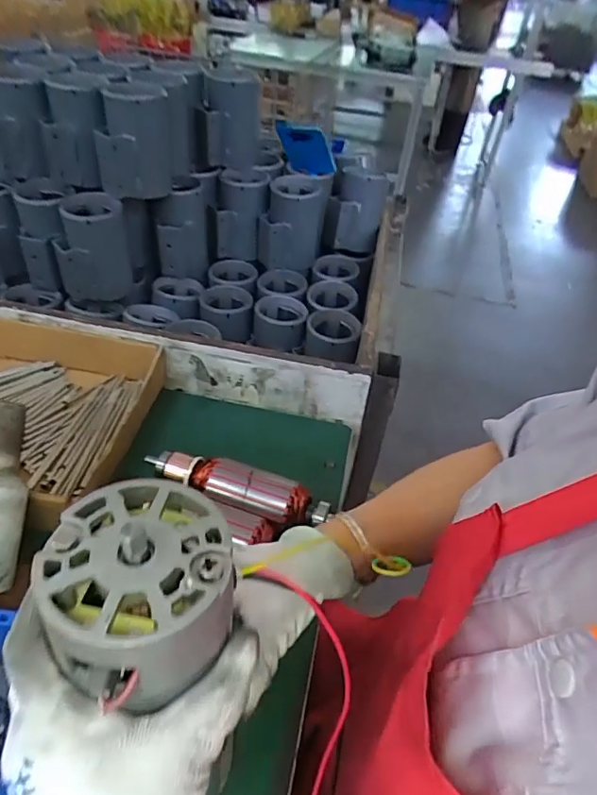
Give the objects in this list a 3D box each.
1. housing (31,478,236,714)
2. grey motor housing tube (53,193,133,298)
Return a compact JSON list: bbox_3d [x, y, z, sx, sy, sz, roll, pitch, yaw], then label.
[{"bbox_3d":[-0.068,0.087,0.234,0.076,0.045,0.092,2,41,-6],"label":"housing"},{"bbox_3d":[-0.297,-0.217,0.775,0.097,0.134,0.089,-10,43,-19],"label":"grey motor housing tube"}]

